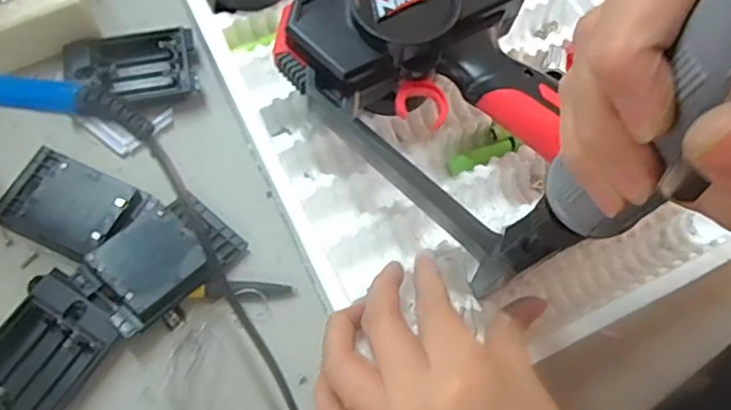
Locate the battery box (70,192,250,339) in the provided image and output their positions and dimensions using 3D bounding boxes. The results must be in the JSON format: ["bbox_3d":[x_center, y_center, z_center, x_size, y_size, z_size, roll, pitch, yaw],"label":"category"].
[{"bbox_3d":[-0.114,0.031,0.345,0.054,0.022,0.079,39,69,12],"label":"battery box"}]

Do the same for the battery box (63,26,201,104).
[{"bbox_3d":[-0.152,-0.089,0.401,0.080,0.013,0.050,-6,67,-7],"label":"battery box"}]

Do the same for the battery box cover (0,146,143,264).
[{"bbox_3d":[-0.176,-0.002,0.357,0.075,0.013,0.051,23,67,5],"label":"battery box cover"}]

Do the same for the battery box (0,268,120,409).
[{"bbox_3d":[-0.172,0.081,0.322,0.053,0.011,0.079,31,68,9],"label":"battery box"}]

